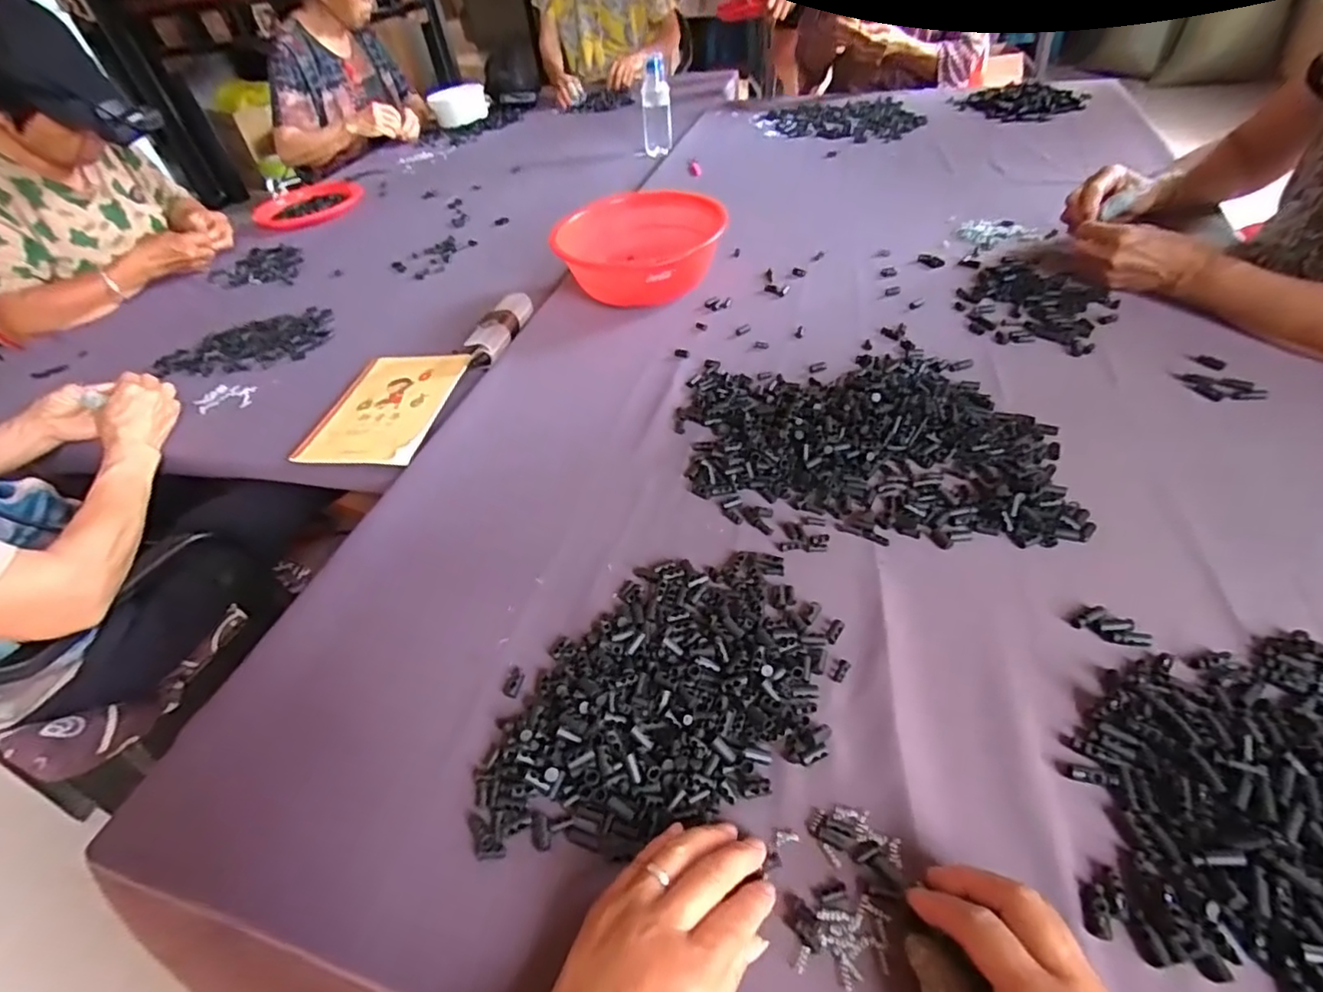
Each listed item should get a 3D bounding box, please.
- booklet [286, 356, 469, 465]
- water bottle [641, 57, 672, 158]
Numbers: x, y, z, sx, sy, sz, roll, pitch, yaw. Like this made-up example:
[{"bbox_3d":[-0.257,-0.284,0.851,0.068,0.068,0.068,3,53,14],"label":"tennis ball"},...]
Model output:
[{"bbox_3d":[-0.341,-0.110,0.742,0.160,0.011,0.217,0,45,12],"label":"booklet"},{"bbox_3d":[-0.012,-0.867,1.345,0.066,0.160,0.055,-3,44,5],"label":"water bottle"}]

